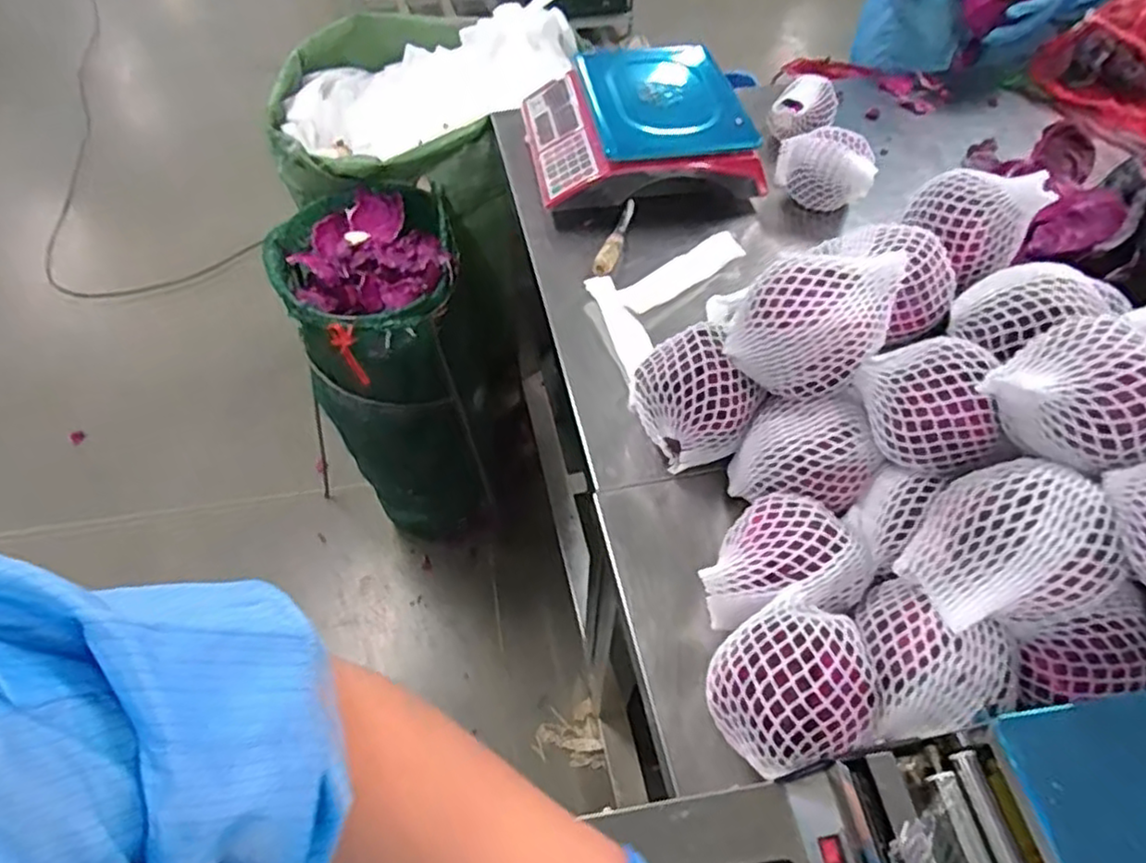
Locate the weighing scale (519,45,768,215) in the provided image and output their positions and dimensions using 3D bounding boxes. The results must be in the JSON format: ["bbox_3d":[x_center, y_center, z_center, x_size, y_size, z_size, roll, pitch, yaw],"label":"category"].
[{"bbox_3d":[0.091,-0.467,1.065,0.315,0.116,0.308,-7,54,-6],"label":"weighing scale"}]

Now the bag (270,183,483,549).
[{"bbox_3d":[-0.338,-0.097,1.364,0.292,0.627,0.371,-12,54,-10],"label":"bag"}]

